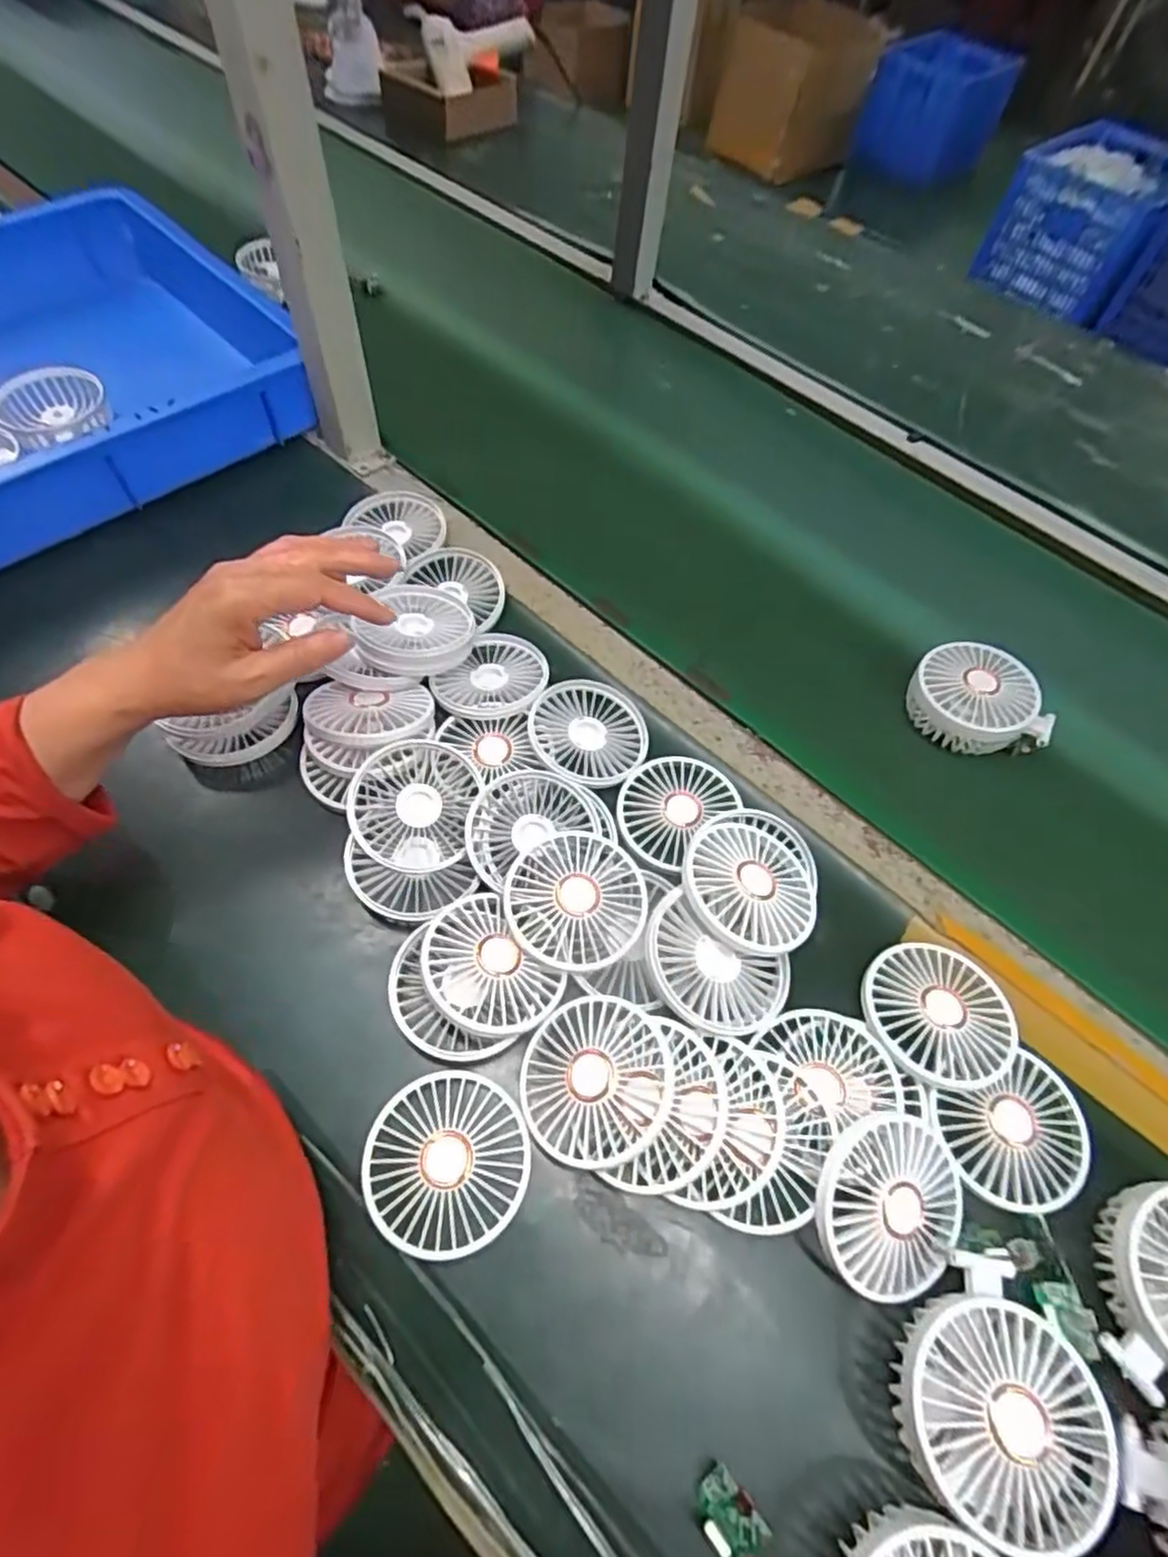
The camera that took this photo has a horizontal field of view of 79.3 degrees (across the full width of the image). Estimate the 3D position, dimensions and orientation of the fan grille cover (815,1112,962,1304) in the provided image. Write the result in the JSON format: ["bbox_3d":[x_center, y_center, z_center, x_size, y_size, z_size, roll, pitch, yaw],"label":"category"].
[{"bbox_3d":[0.161,0.219,0.363,0.078,0.016,0.082,11,59,1],"label":"fan grille cover"}]

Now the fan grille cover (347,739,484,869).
[{"bbox_3d":[-0.115,0.015,0.476,0.079,0.019,0.089,14,59,3],"label":"fan grille cover"}]

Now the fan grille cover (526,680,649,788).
[{"bbox_3d":[0.006,-0.035,0.522,0.087,0.011,0.087,-22,64,-17],"label":"fan grille cover"}]

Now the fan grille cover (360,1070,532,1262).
[{"bbox_3d":[-0.074,0.208,0.383,0.085,0.006,0.086,7,59,-1],"label":"fan grille cover"}]

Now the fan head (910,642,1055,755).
[{"bbox_3d":[0.306,-0.057,0.549,0.078,0.047,0.098,-26,65,-19],"label":"fan head"}]

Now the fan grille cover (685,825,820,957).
[{"bbox_3d":[0.105,0.067,0.443,0.087,0.015,0.087,10,52,-12],"label":"fan grille cover"}]

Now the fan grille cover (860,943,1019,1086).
[{"bbox_3d":[0.217,0.141,0.426,0.089,0.018,0.083,3,59,-4],"label":"fan grille cover"}]

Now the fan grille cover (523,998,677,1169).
[{"bbox_3d":[0.007,0.168,0.394,0.084,0.018,0.085,2,59,22],"label":"fan grille cover"}]

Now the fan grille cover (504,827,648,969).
[{"bbox_3d":[-0.005,0.077,0.443,0.084,0.023,0.086,22,60,8],"label":"fan grille cover"}]

